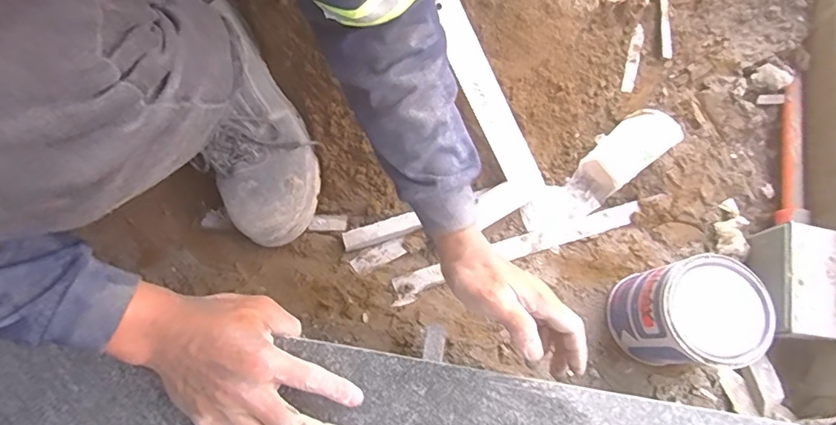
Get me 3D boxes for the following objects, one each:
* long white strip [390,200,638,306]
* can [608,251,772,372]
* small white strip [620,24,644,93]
[{"bbox_3d":[0.120,0.042,0.570,0.310,0.022,0.030,-19,77,-5],"label":"long white strip"},{"bbox_3d":[0.266,0.103,0.495,0.098,0.130,0.095,0,76,0],"label":"can"},{"bbox_3d":[0.297,-0.211,0.663,0.016,0.006,0.103,17,77,4],"label":"small white strip"}]

